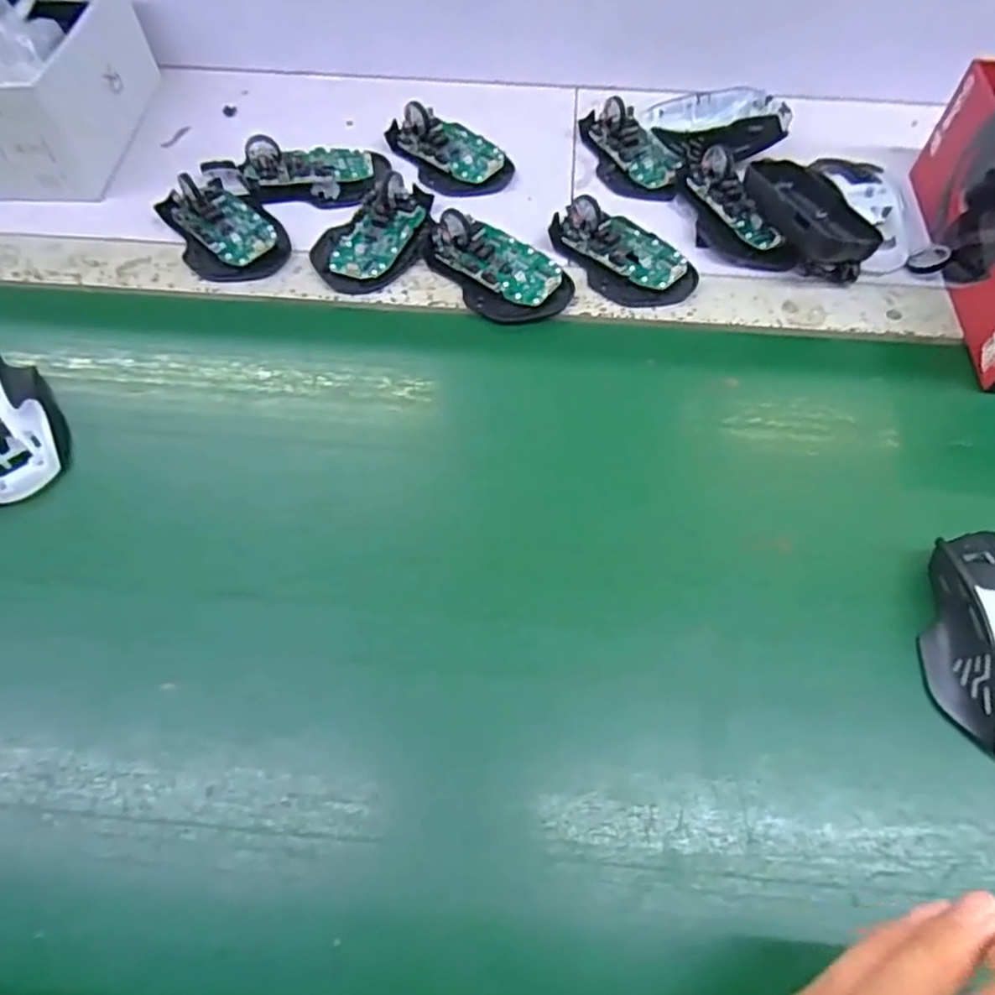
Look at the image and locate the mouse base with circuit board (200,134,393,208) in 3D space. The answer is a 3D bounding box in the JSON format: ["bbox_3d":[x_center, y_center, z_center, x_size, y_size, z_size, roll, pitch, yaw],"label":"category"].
[{"bbox_3d":[-0.160,-0.265,0.527,0.141,0.035,0.058,-3,60,-2],"label":"mouse base with circuit board"}]

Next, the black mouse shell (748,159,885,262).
[{"bbox_3d":[0.222,-0.200,0.481,0.056,0.040,0.114,-15,61,-8],"label":"black mouse shell"}]

